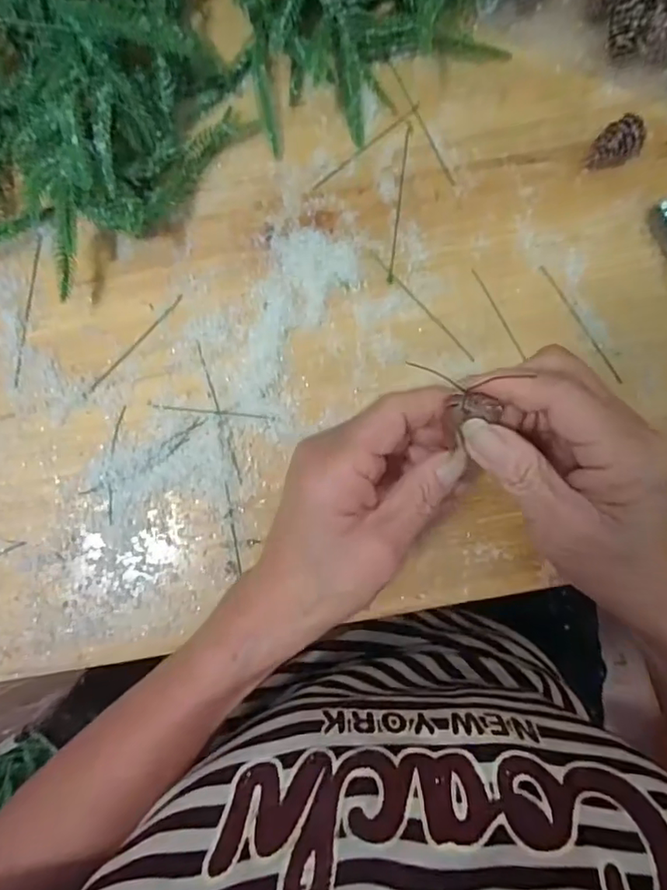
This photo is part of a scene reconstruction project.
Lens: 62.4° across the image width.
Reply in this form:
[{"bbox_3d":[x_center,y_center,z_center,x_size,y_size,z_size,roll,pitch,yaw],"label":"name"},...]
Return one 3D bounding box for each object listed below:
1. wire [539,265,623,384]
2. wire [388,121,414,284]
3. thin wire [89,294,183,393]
[{"bbox_3d":[0.155,-0.075,0.342,0.004,0.004,0.086,-34,88,-1],"label":"wire"},{"bbox_3d":[0.042,-0.153,0.346,0.004,0.004,0.104,8,88,1],"label":"wire"},{"bbox_3d":[-0.123,-0.063,0.344,0.004,0.004,0.081,43,89,2],"label":"thin wire"}]

